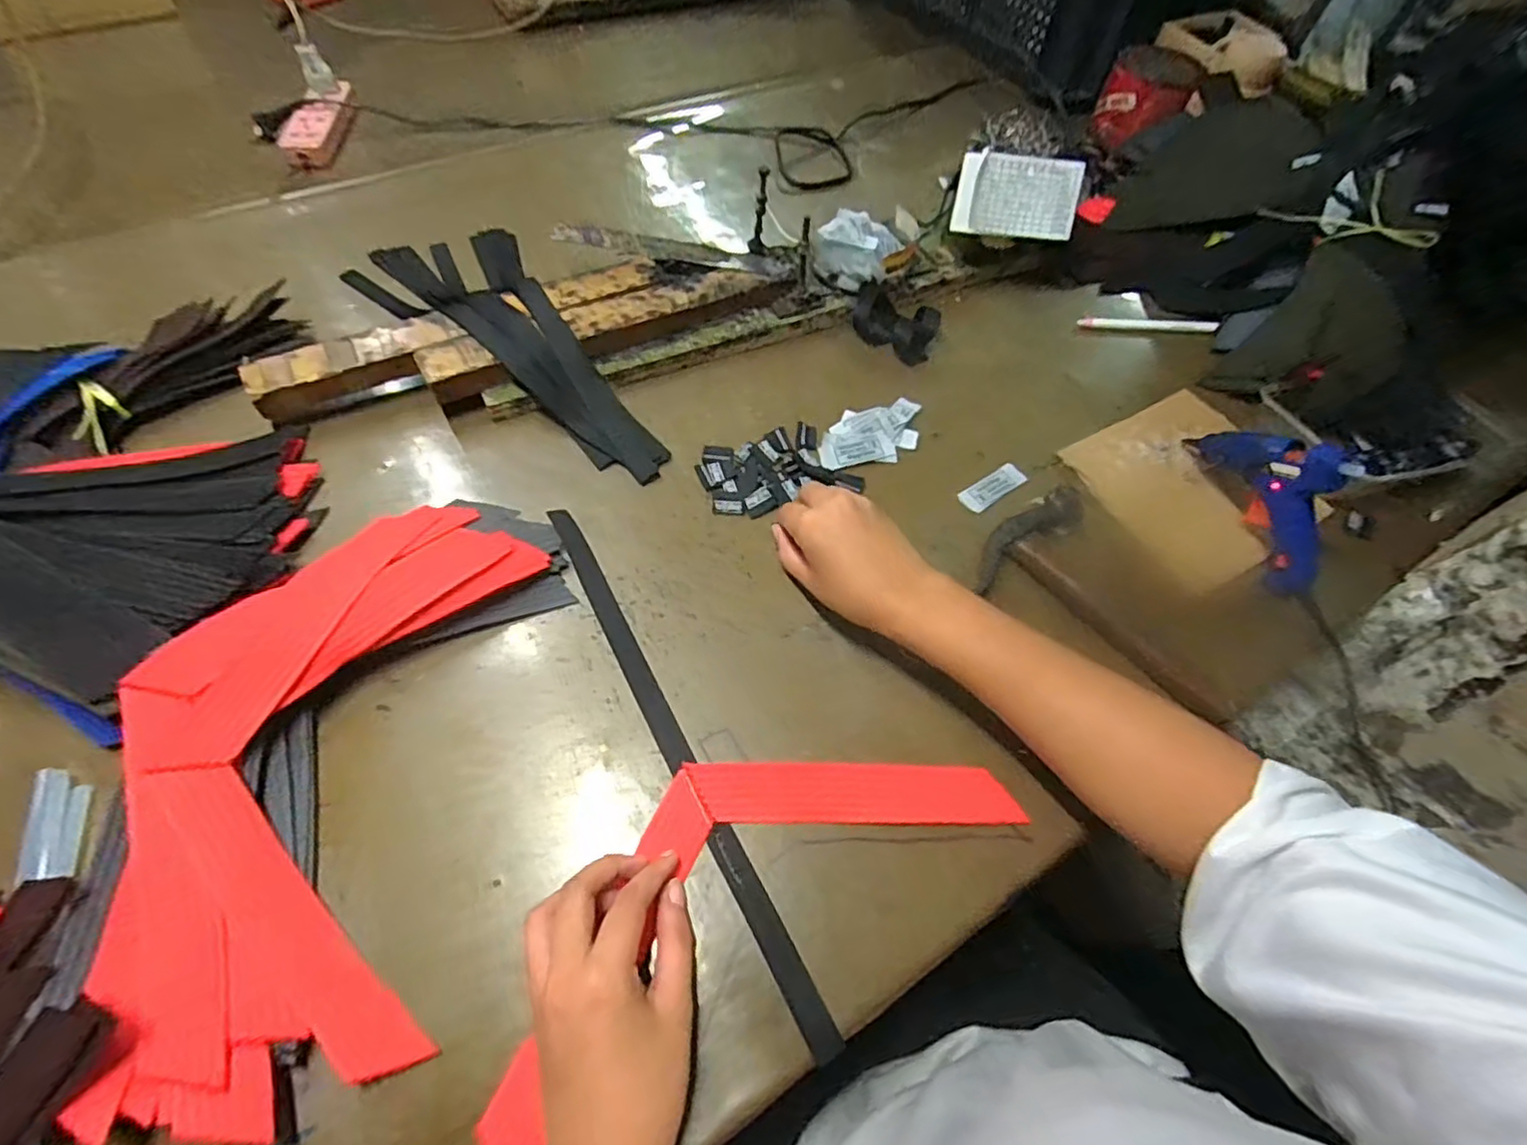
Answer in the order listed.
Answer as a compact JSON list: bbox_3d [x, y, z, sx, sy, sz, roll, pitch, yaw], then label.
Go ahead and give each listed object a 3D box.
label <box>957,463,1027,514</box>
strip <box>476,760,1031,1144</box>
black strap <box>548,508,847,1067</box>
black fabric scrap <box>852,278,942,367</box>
[{"bbox_3d":[0.182,-0.068,0.522,0.060,0.005,0.022,-32,66,-22],"label":"label"},{"bbox_3d":[-0.012,0.165,0.364,0.312,0.007,0.122,-25,64,-19],"label":"strip"},{"bbox_3d":[-0.057,0.099,0.399,0.016,0.006,0.362,-26,65,-15],"label":"black strap"},{"bbox_3d":[0.116,-0.225,0.591,0.080,0.035,0.039,32,61,15],"label":"black fabric scrap"}]

